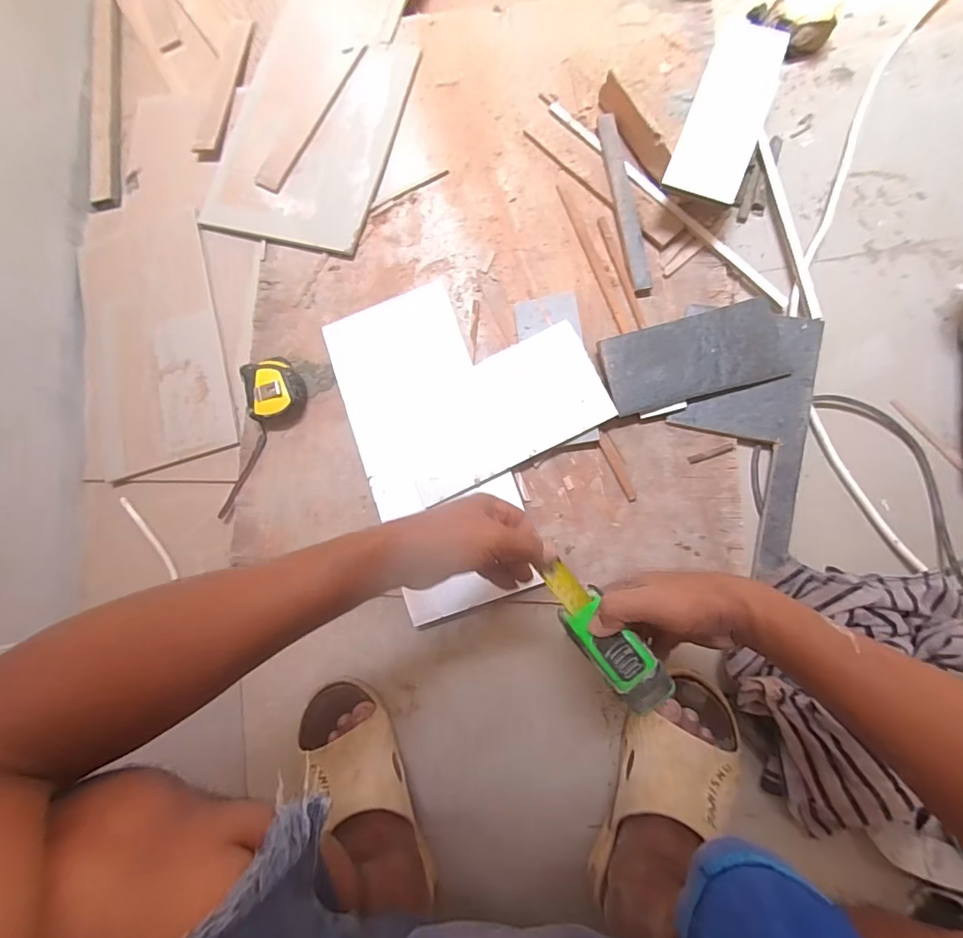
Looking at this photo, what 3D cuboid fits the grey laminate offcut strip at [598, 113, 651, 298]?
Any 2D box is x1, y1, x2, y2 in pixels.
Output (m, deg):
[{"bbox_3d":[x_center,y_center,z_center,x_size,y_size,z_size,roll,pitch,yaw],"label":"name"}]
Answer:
[{"bbox_3d":[0.176,-0.330,0.584,0.025,0.018,0.235,-10,82,5],"label":"grey laminate offcut strip"}]

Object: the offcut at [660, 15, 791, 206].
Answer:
[{"bbox_3d":[0.278,-0.405,0.529,0.081,0.013,0.229,20,84,10],"label":"offcut"}]

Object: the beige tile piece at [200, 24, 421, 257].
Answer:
[{"bbox_3d":[-0.240,-0.458,0.653,0.243,0.011,0.300,15,85,8],"label":"beige tile piece"}]

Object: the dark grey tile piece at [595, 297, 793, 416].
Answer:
[{"bbox_3d":[0.243,-0.130,0.545,0.195,0.009,0.091,-14,84,5],"label":"dark grey tile piece"}]

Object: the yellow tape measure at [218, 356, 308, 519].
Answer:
[{"bbox_3d":[-0.278,-0.038,0.593,0.087,0.040,0.207,7,84,8],"label":"yellow tape measure"}]

